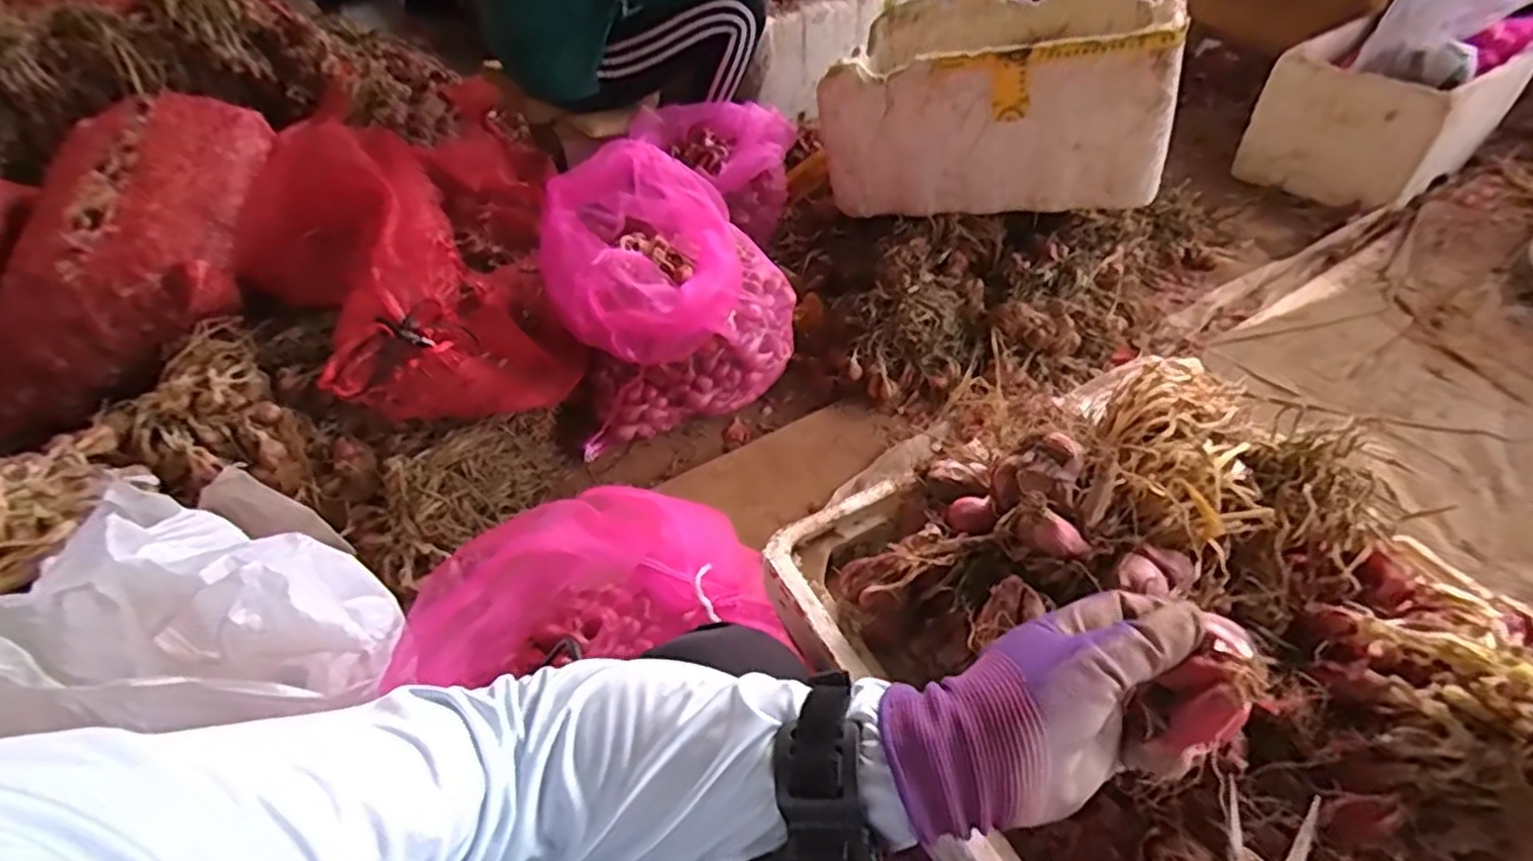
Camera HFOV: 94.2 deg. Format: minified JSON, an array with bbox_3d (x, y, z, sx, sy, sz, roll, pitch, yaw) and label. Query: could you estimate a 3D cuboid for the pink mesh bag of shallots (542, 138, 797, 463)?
[{"bbox_3d":[-0.150,-0.218,1.120,0.352,0.316,0.291,-14,50,-10],"label":"pink mesh bag of shallots"}]

